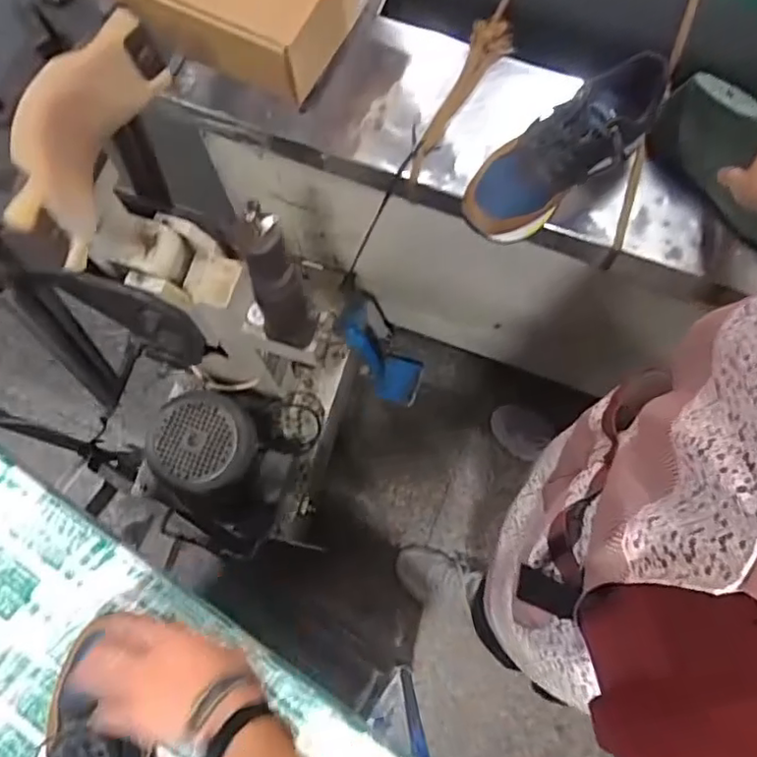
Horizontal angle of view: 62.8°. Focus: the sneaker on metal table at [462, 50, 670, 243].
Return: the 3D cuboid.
[{"bbox_3d":[0.228,-0.277,0.766,0.278,0.097,0.094,-40,78,6],"label":"sneaker on metal table"}]

